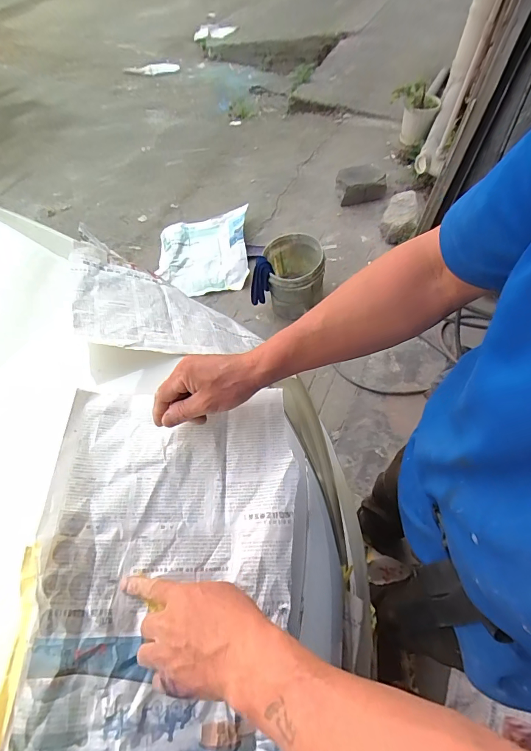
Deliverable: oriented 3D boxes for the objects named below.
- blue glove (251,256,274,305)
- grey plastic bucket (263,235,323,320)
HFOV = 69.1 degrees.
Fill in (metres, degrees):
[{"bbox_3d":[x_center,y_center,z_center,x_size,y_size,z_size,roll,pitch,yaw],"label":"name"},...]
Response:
[{"bbox_3d":[-0.013,-0.387,1.625,0.084,0.209,0.080,7,36,-5],"label":"blue glove"},{"bbox_3d":[0.137,-0.422,1.706,0.246,0.267,0.304,-8,59,-1],"label":"grey plastic bucket"}]

